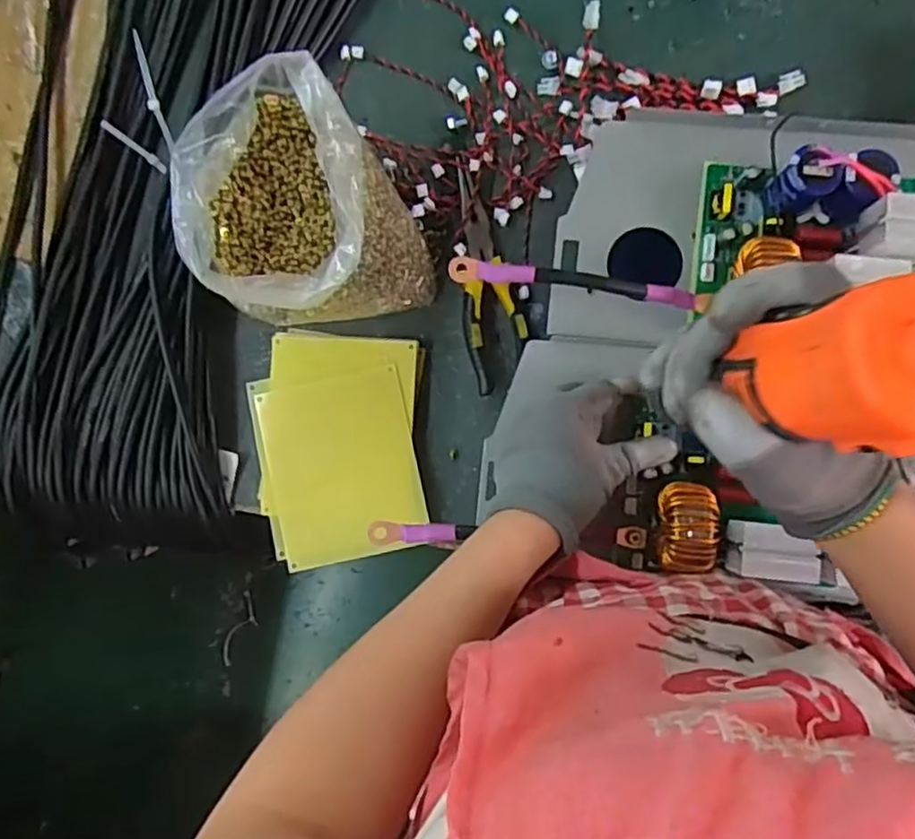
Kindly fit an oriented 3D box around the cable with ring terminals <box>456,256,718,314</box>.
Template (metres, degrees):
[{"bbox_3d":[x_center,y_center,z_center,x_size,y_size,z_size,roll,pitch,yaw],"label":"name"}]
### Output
[{"bbox_3d":[0.082,-0.093,0.486,0.174,0.012,0.016,9,89,4],"label":"cable with ring terminals"}]

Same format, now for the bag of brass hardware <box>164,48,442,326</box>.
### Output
[{"bbox_3d":[-0.115,-0.159,0.544,0.141,0.153,0.164,-20,87,3],"label":"bag of brass hardware"}]

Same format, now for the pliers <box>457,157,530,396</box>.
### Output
[{"bbox_3d":[0.023,-0.124,0.597,0.049,0.021,0.197,-11,87,3],"label":"pliers"}]

